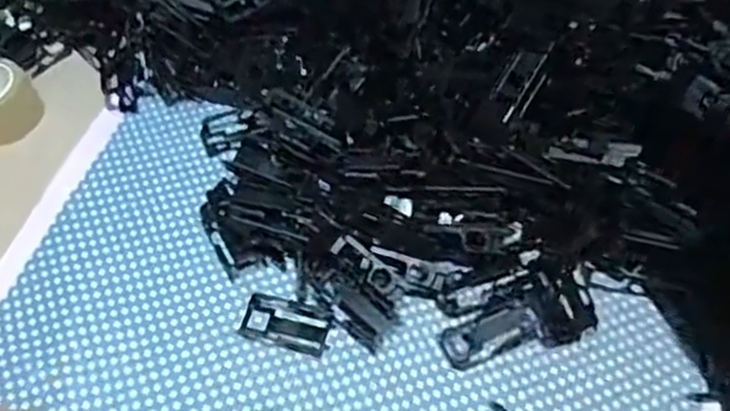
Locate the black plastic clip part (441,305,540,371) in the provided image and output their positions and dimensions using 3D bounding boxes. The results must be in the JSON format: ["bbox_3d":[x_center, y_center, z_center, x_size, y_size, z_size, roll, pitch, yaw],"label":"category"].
[{"bbox_3d":[0.055,0.056,0.309,0.042,0.004,0.018,-21,59,-12],"label":"black plastic clip part"}]

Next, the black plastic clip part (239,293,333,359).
[{"bbox_3d":[-0.034,0.052,0.314,0.038,0.004,0.021,13,58,9],"label":"black plastic clip part"}]

